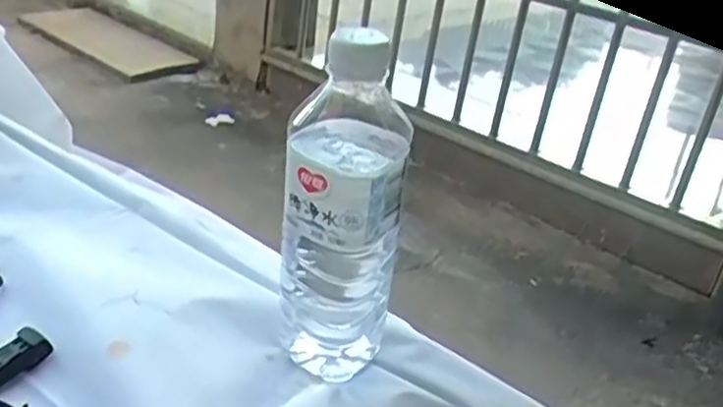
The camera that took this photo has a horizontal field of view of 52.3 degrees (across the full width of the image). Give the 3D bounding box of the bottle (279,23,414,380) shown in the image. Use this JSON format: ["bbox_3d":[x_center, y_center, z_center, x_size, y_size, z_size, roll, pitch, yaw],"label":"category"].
[{"bbox_3d":[-0.010,0.004,0.435,0.071,0.201,0.068,7,31,-2],"label":"bottle"}]

